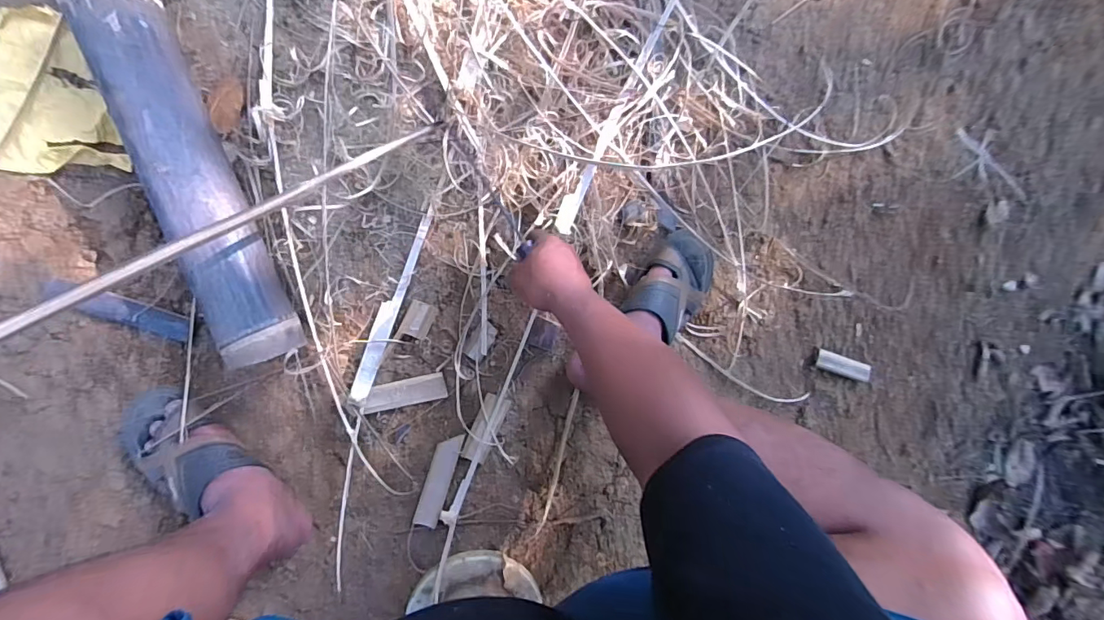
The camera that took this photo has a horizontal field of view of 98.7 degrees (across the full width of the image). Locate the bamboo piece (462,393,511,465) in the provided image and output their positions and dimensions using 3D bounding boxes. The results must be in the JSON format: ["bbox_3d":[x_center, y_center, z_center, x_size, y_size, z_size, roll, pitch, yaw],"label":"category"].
[{"bbox_3d":[-0.096,0.172,0.685,0.037,0.004,0.099,24,89,-10],"label":"bamboo piece"}]

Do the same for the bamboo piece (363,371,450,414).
[{"bbox_3d":[-0.208,0.117,0.668,0.113,0.013,0.037,-10,95,-9],"label":"bamboo piece"}]

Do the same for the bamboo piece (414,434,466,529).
[{"bbox_3d":[-0.163,0.244,0.683,0.035,0.016,0.130,17,91,-10],"label":"bamboo piece"}]

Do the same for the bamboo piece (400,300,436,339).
[{"bbox_3d":[-0.186,0.014,0.660,0.036,0.015,0.050,21,90,-10],"label":"bamboo piece"}]

